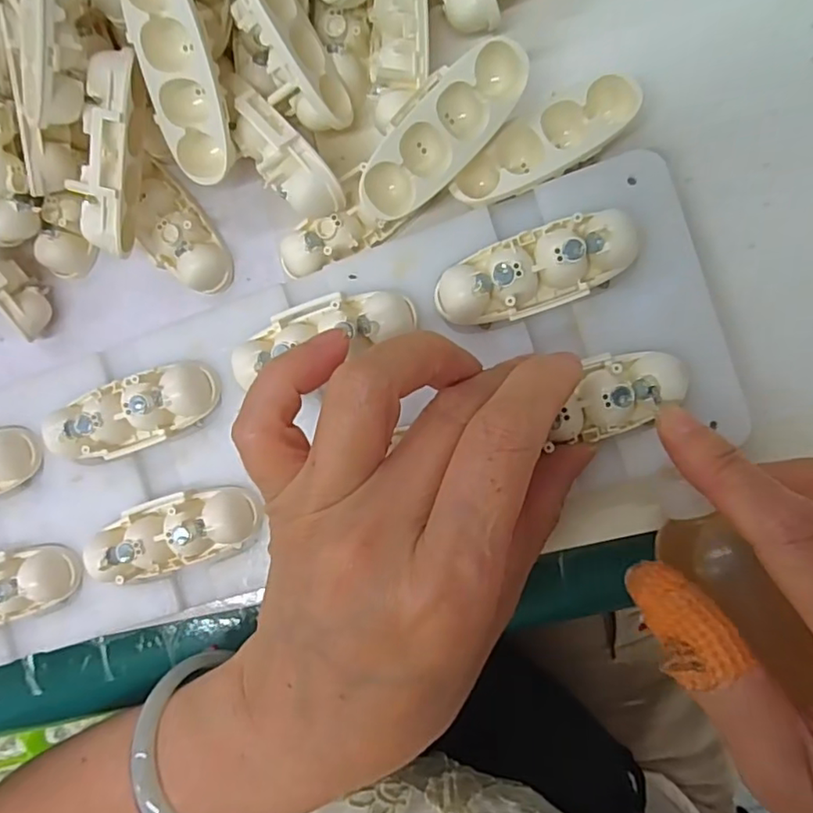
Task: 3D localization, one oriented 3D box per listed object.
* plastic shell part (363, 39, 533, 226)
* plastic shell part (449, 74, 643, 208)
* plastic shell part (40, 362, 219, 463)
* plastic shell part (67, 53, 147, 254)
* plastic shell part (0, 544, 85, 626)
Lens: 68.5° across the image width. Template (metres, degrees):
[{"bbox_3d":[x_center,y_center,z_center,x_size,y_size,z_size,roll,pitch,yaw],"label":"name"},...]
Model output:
[{"bbox_3d":[0.011,-0.088,0.189,0.023,0.019,0.066,45,97,4],"label":"plastic shell part"},{"bbox_3d":[0.045,-0.086,0.197,0.064,0.013,0.022,-29,88,8],"label":"plastic shell part"},{"bbox_3d":[-0.094,0.002,0.206,0.061,0.013,0.024,-18,89,9],"label":"plastic shell part"},{"bbox_3d":[-0.097,-0.084,0.200,0.017,0.021,0.061,16,109,7],"label":"plastic shell part"},{"bbox_3d":[-0.148,0.067,0.218,0.059,0.016,0.024,-22,89,9],"label":"plastic shell part"}]

